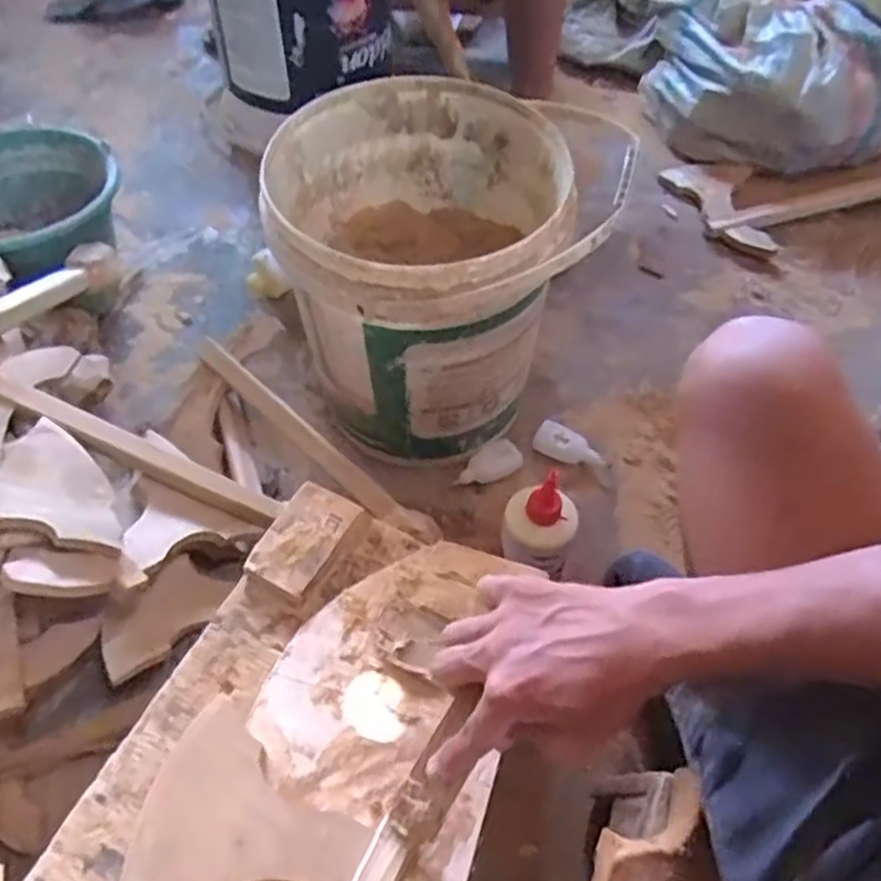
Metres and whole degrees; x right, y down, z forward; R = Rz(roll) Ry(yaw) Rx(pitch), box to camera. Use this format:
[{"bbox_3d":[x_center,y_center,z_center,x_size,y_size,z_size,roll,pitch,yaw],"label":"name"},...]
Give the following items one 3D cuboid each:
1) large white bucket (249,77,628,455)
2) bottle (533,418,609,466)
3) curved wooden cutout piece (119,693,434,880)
[{"bbox_3d":[-0.021,-0.179,0.811,0.303,0.311,0.283,0,54,0],"label":"large white bucket"},{"bbox_3d":[0.162,0.009,0.896,0.093,0.028,0.038,20,60,11],"label":"bottle"},{"bbox_3d":[-0.085,0.256,0.473,0.221,0.021,0.145,7,51,5],"label":"curved wooden cutout piece"}]

